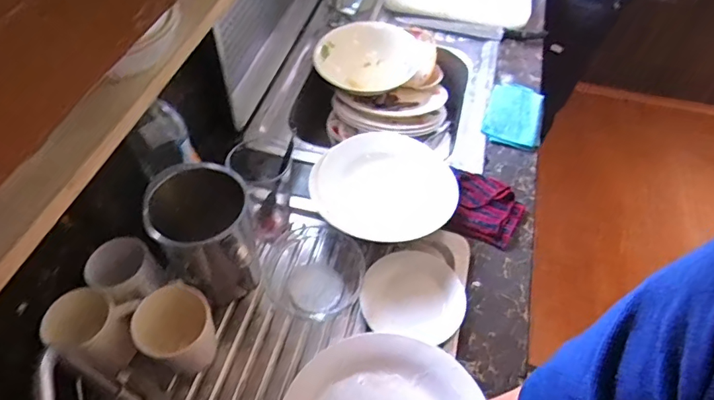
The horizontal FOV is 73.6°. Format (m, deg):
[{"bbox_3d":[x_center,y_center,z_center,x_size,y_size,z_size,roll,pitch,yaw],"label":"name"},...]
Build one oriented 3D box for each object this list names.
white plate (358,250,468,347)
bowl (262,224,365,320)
[{"bbox_3d":[0.079,0.131,0.668,0.140,0.028,0.117,13,53,8],"label":"white plate"},{"bbox_3d":[-0.064,0.106,0.678,0.136,0.056,0.134,1,52,-1],"label":"bowl"}]

